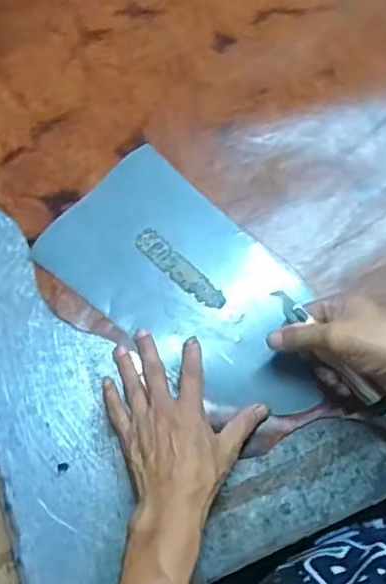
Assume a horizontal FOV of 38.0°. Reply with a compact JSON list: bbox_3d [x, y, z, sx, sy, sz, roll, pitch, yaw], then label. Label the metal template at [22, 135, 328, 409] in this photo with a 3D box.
[{"bbox_3d":[0.004,-0.005,0.546,0.296,0.009,0.156,41,78,12],"label":"metal template"}]

